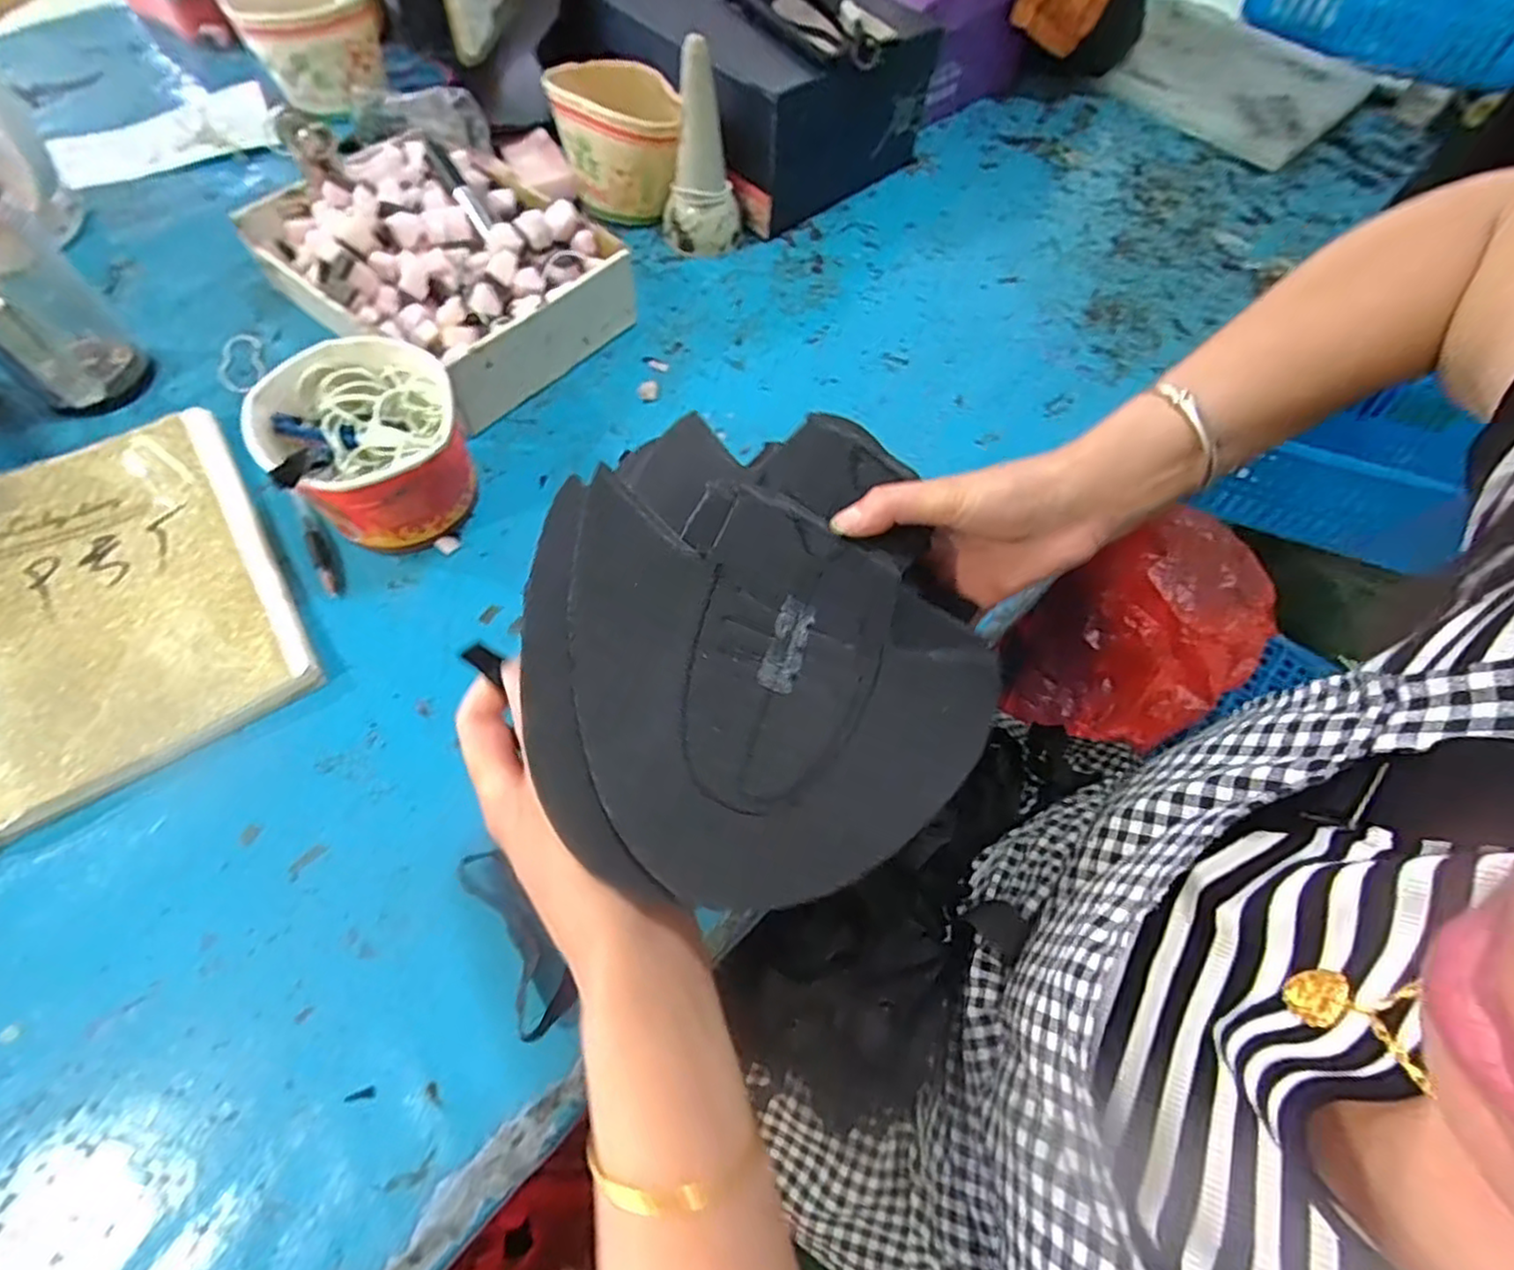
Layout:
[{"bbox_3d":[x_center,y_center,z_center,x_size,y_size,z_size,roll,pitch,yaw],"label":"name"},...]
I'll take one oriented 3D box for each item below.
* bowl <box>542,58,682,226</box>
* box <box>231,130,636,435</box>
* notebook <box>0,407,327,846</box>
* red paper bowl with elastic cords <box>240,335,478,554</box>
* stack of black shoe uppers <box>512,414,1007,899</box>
[{"bbox_3d":[-0.122,-0.432,0.609,0.105,0.084,0.102,1,60,-2],"label":"bowl"},{"bbox_3d":[-0.249,-0.292,0.546,0.258,0.072,0.199,40,66,18],"label":"box"},{"bbox_3d":[-0.399,-0.025,0.430,0.180,0.023,0.251,-28,65,-17],"label":"notebook"},{"bbox_3d":[-0.245,-0.121,0.447,0.113,0.091,0.115,1,60,-2],"label":"red paper bowl with elastic cords"},{"bbox_3d":[0.010,-0.003,0.316,0.199,0.074,0.236,3,60,-1],"label":"stack of black shoe uppers"}]

